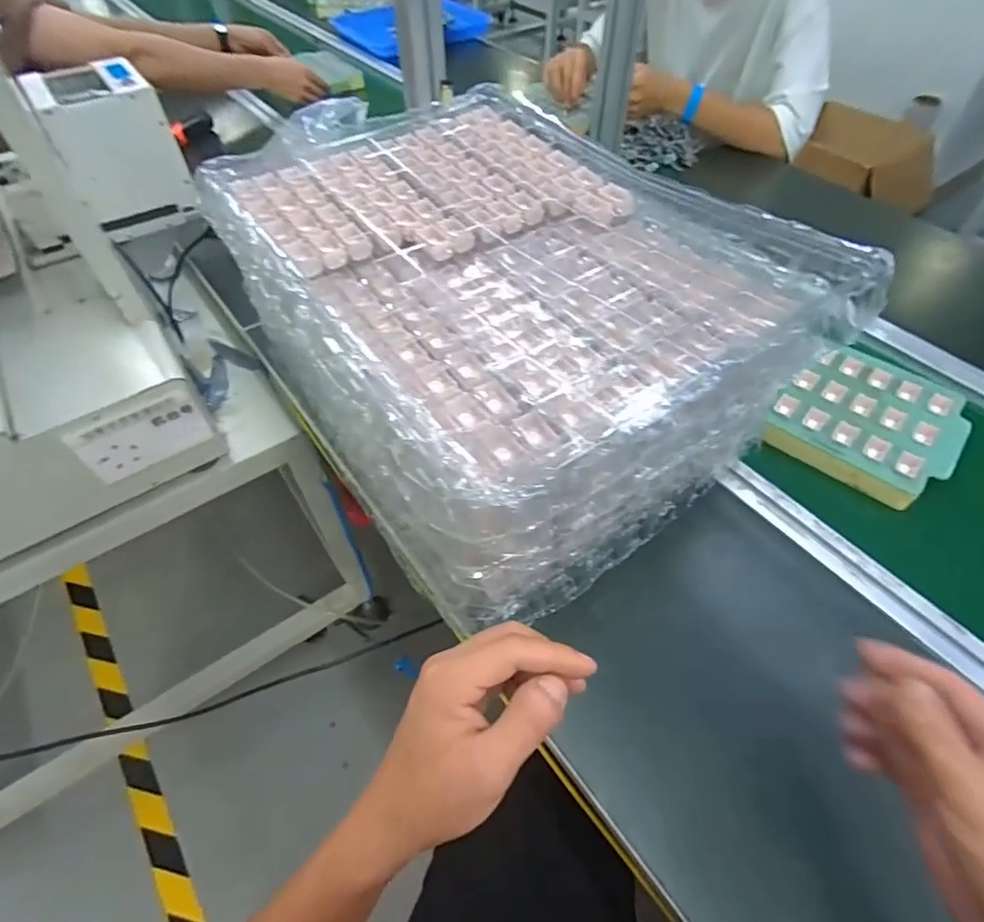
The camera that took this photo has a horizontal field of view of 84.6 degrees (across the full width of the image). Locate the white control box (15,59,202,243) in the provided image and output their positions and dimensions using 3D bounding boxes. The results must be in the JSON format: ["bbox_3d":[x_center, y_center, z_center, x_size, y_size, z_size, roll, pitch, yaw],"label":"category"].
[{"bbox_3d":[-0.477,-0.385,0.682,0.140,0.169,0.131,-34,48,-25],"label":"white control box"}]

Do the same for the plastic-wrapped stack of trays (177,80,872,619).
[{"bbox_3d":[-0.001,-0.141,0.532,0.356,0.210,0.483,-30,57,-21],"label":"plastic-wrapped stack of trays"}]

